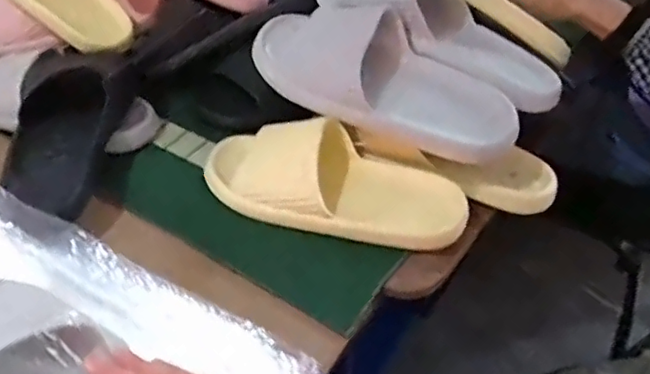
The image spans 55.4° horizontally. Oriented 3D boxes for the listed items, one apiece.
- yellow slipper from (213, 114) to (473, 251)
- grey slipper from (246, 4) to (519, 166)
[{"bbox_3d":[0.007,-0.009,0.612,0.267,0.071,0.105,10,45,11],"label":"yellow slipper"},{"bbox_3d":[0.060,-0.109,0.620,0.273,0.083,0.095,24,48,4],"label":"grey slipper"}]

